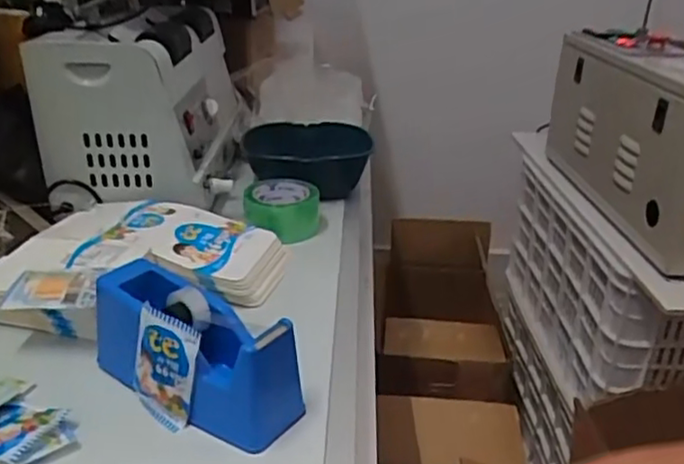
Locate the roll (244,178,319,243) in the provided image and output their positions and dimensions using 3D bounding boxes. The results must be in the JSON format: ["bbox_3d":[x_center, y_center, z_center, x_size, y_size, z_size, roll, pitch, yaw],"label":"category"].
[{"bbox_3d":[-0.086,-0.036,0.913,0.098,0.056,0.097,1,25,0],"label":"roll"}]

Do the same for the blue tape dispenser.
[{"bbox_3d":[-0.131,0.104,0.564,0.199,0.094,0.073,17,30,29],"label":"blue tape dispenser"}]

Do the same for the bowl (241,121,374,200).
[{"bbox_3d":[-0.058,-0.116,1.069,0.199,0.087,0.189,1,25,0],"label":"bowl"}]

